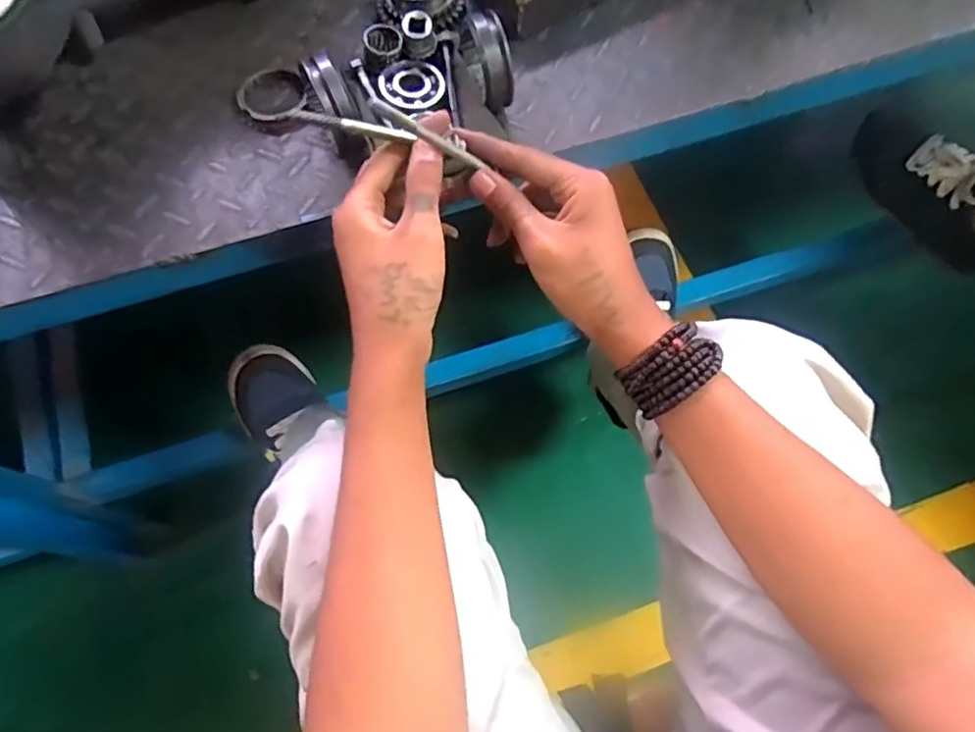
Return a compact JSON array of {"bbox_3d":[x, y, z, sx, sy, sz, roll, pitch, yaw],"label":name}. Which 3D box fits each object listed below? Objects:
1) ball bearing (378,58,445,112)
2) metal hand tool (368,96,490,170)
[{"bbox_3d":[-0.061,-0.223,0.506,0.051,0.010,0.049,0,68,1],"label":"ball bearing"},{"bbox_3d":[-0.034,-0.138,0.387,0.085,0.009,0.008,19,60,-41],"label":"metal hand tool"}]

